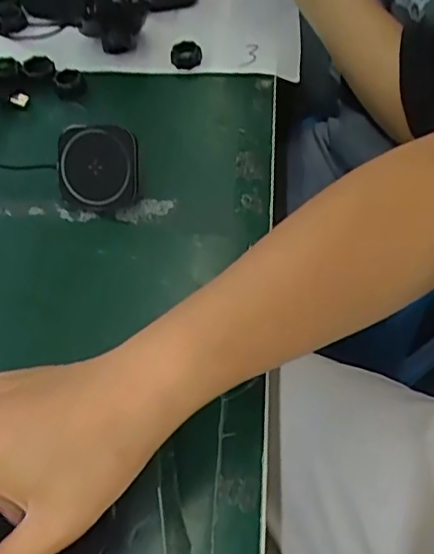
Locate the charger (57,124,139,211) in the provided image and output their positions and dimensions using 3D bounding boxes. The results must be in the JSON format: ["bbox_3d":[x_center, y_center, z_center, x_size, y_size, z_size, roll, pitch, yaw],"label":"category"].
[{"bbox_3d":[-0.086,-0.080,0.432,0.058,0.059,0.014,3,14,6],"label":"charger"}]

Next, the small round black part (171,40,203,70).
[{"bbox_3d":[-0.027,-0.195,0.520,0.027,0.017,0.022,-1,54,-2],"label":"small round black part"}]

